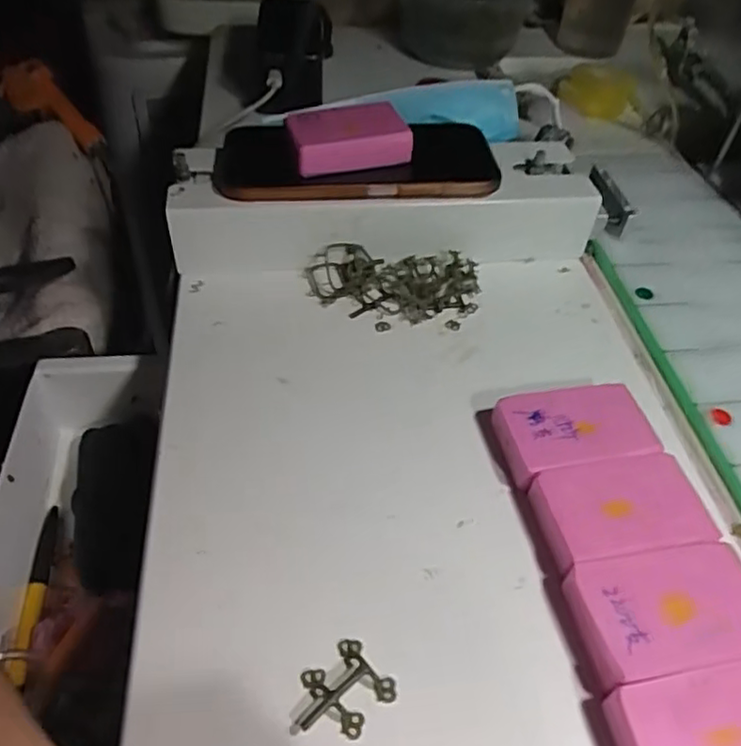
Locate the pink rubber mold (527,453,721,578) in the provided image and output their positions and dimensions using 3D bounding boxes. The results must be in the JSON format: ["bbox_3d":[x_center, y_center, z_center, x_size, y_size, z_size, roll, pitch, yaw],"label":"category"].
[{"bbox_3d":[0.107,0.060,0.278,0.069,0.017,0.044,-7,48,-10],"label":"pink rubber mold"}]

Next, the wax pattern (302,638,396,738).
[{"bbox_3d":[-0.010,0.114,0.230,0.033,0.008,0.027,-34,58,-30],"label":"wax pattern"}]

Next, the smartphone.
[{"bbox_3d":[-0.012,-0.130,0.397,0.165,0.017,0.083,-5,44,-2],"label":"smartphone"}]

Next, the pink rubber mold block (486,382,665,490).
[{"bbox_3d":[0.095,0.029,0.308,0.072,0.018,0.044,-7,48,-10],"label":"pink rubber mold block"}]

